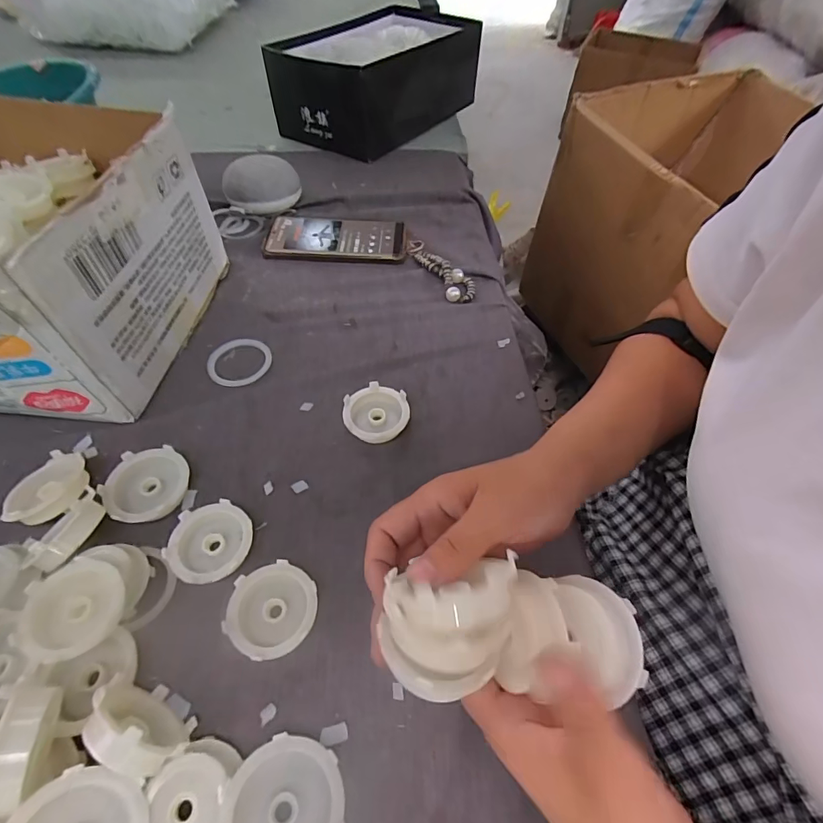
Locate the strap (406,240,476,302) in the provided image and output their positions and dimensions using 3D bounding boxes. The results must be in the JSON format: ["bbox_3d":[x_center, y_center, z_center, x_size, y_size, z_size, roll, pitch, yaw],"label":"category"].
[{"bbox_3d":[0.035,-0.165,0.499,0.038,0.012,0.117,-22,56,-17],"label":"strap"}]

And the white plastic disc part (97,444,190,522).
[{"bbox_3d":[-0.198,0.055,0.325,0.055,0.014,0.056,-11,54,-9],"label":"white plastic disc part"}]

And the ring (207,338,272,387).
[{"bbox_3d":[-0.163,-0.048,0.413,0.058,0.004,0.061,1,53,-1],"label":"ring"}]

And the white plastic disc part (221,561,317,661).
[{"bbox_3d":[-0.086,0.125,0.274,0.052,0.017,0.054,1,53,-1],"label":"white plastic disc part"}]

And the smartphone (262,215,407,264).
[{"bbox_3d":[-0.090,-0.213,0.532,0.165,0.010,0.077,1,53,0],"label":"smartphone"}]

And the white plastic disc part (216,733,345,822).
[{"bbox_3d":[-0.062,0.195,0.214,0.056,0.024,0.055,-8,53,-7],"label":"white plastic disc part"}]

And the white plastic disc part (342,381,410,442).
[{"bbox_3d":[-0.030,0.002,0.370,0.053,0.017,0.052,-9,54,-8],"label":"white plastic disc part"}]

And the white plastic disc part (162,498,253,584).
[{"bbox_3d":[-0.140,0.090,0.300,0.047,0.017,0.055,20,55,14],"label":"white plastic disc part"}]

